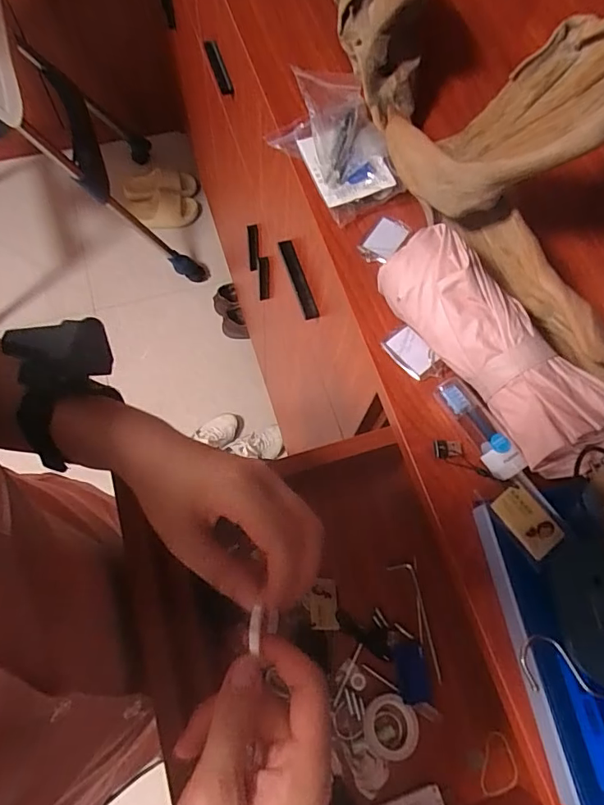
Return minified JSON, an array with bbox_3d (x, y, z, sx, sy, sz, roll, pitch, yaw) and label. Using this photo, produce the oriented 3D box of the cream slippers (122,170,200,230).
[{"bbox_3d":[-0.420,-0.610,1.483,0.221,0.067,0.176,-13,69,-8],"label":"cream slippers"}]

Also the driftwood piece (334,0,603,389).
[{"bbox_3d":[0.159,-0.278,0.411,0.161,0.216,0.512,-8,69,-6],"label":"driftwood piece"}]

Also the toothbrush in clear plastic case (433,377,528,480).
[{"bbox_3d":[0.145,0.020,0.403,0.027,0.018,0.091,-25,71,-12],"label":"toothbrush in clear plastic case"}]

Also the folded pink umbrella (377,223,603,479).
[{"bbox_3d":[0.151,-0.045,0.393,0.069,0.064,0.213,-31,73,-14],"label":"folded pink umbrella"}]

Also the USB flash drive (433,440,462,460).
[{"bbox_3d":[0.121,0.039,0.404,0.024,0.007,0.016,-3,68,-4],"label":"USB flash drive"}]

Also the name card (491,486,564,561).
[{"bbox_3d":[0.165,0.086,0.359,0.031,0.004,0.050,-37,79,-17],"label":"name card"}]

